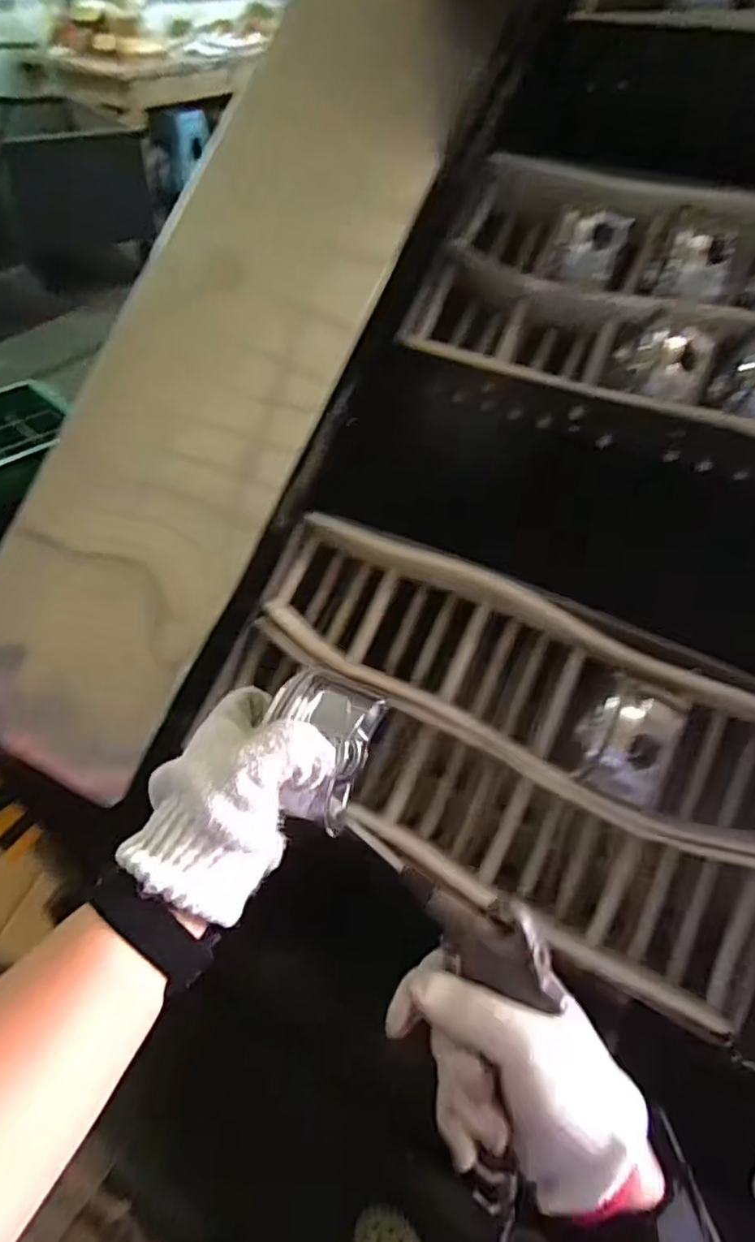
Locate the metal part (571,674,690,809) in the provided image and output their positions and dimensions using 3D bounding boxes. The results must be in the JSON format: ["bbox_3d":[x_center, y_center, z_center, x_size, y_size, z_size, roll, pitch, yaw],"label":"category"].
[{"bbox_3d":[0.174,0.083,0.451,0.062,0.067,0.063,22,51,13],"label":"metal part"}]

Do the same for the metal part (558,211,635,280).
[{"bbox_3d":[0.182,-0.318,0.549,0.055,0.045,0.037,11,49,4],"label":"metal part"}]

